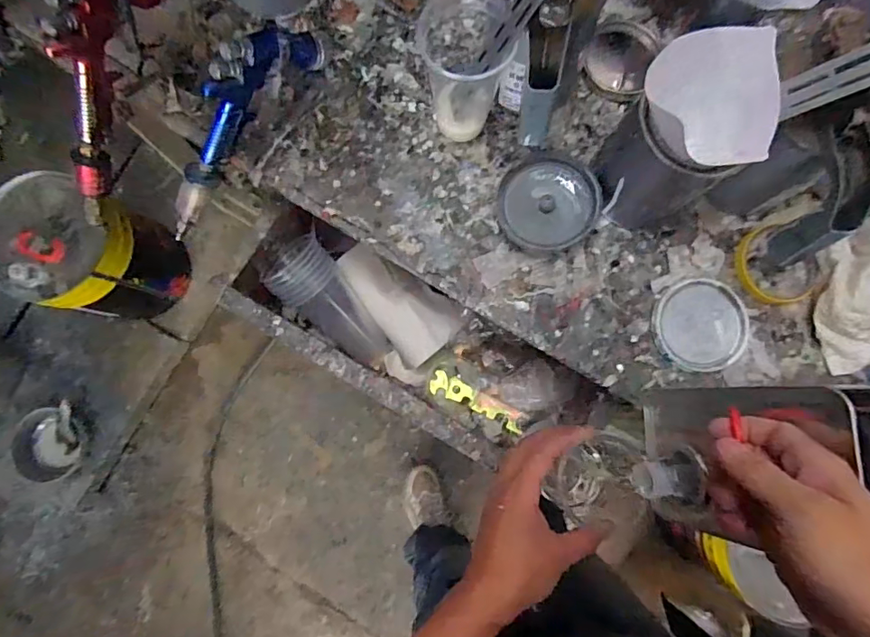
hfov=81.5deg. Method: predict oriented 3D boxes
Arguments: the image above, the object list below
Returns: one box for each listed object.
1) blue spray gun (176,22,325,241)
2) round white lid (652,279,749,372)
[{"bbox_3d":[-0.227,-0.190,0.534,0.044,0.120,0.275,48,115,6],"label":"blue spray gun"},{"bbox_3d":[0.276,0.007,0.523,0.095,0.013,0.091,0,81,-1],"label":"round white lid"}]

